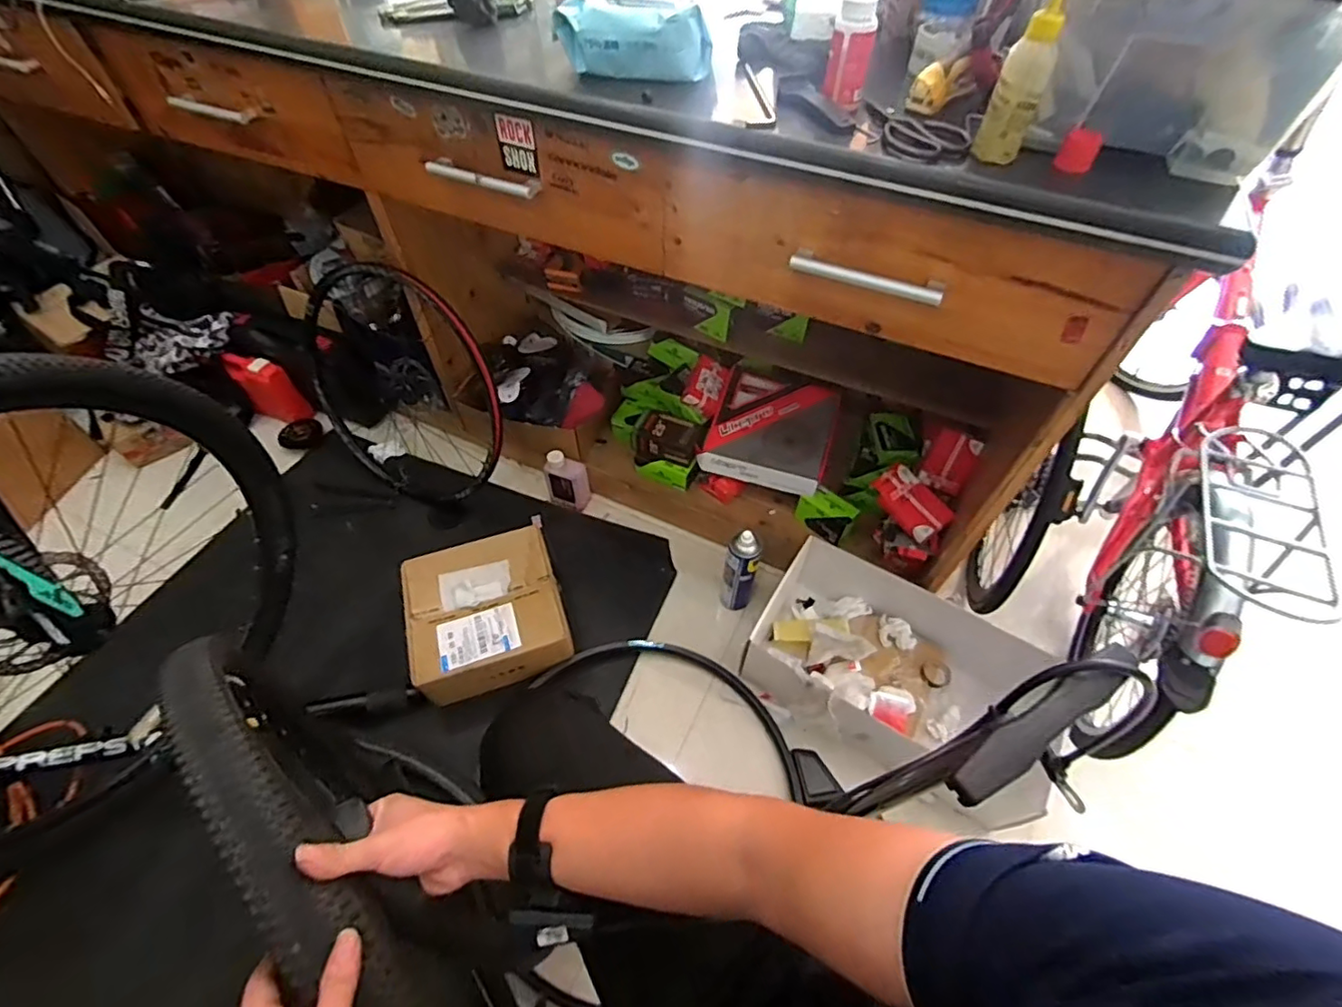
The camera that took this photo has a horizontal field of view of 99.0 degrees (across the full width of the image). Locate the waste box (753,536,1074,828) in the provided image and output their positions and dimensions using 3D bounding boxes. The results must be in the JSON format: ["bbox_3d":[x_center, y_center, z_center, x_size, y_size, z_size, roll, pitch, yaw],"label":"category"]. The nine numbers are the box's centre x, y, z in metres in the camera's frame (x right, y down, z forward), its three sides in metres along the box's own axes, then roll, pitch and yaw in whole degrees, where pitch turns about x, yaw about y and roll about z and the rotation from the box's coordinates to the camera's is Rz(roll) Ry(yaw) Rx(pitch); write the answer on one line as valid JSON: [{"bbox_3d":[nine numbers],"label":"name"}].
[{"bbox_3d":[0.403,0.298,1.060,0.479,0.166,0.338,26,56,18],"label":"waste box"}]

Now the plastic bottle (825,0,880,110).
[{"bbox_3d":[0.198,-0.494,0.633,0.045,0.087,0.036,8,53,5],"label":"plastic bottle"}]

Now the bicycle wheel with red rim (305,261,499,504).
[{"bbox_3d":[-0.597,-0.264,1.279,0.549,0.560,0.083,54,37,-9],"label":"bicycle wheel with red rim"}]

